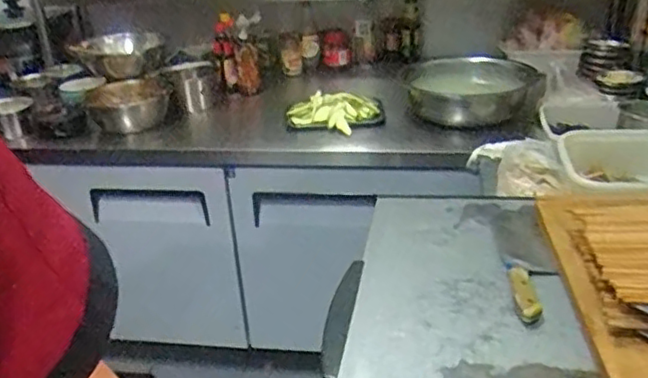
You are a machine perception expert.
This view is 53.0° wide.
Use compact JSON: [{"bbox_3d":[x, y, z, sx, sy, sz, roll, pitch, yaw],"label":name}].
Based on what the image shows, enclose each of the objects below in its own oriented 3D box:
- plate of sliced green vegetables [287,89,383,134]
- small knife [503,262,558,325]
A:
[{"bbox_3d":[0.028,-0.202,1.706,0.256,0.069,0.128,-2,27,4],"label":"plate of sliced green vegetables"},{"bbox_3d":[0.285,0.134,0.870,0.063,0.022,0.124,-1,26,8],"label":"small knife"}]

